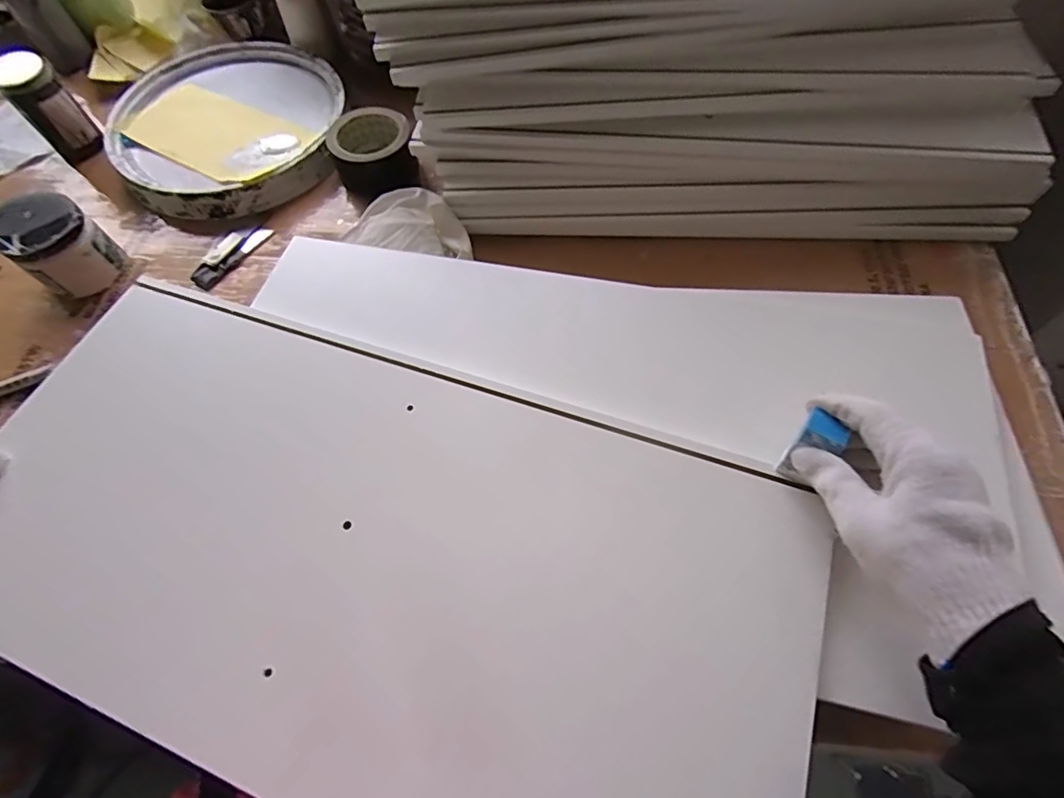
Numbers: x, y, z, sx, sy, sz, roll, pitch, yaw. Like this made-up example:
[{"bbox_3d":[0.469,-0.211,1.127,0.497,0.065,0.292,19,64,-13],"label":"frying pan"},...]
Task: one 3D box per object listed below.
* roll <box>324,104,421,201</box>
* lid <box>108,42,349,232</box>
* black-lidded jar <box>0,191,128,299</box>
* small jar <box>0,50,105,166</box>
[{"bbox_3d":[-0.191,-0.298,0.636,0.092,0.064,0.096,-1,63,2],"label":"roll"},{"bbox_3d":[-0.379,-0.343,0.669,0.282,0.058,0.266,-29,65,-12],"label":"lid"},{"bbox_3d":[-0.482,-0.154,0.537,0.066,0.086,0.078,38,71,19],"label":"black-lidded jar"},{"bbox_3d":[-0.550,-0.330,0.591,0.058,0.095,0.052,-36,67,-15],"label":"small jar"}]

